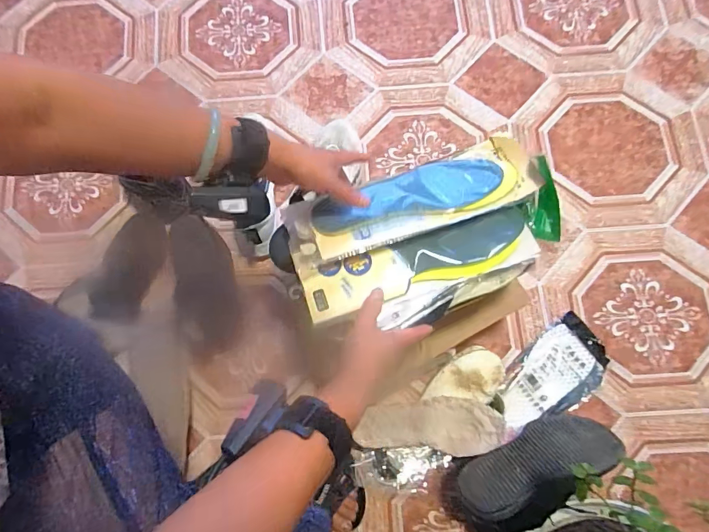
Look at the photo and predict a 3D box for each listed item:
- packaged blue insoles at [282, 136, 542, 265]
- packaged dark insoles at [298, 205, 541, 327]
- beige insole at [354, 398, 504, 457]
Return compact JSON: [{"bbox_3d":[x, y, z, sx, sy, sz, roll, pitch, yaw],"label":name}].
[{"bbox_3d":[0.069,-0.080,0.499,0.299,0.017,0.097,-21,65,-4],"label":"packaged blue insoles"},{"bbox_3d":[0.076,-0.004,0.486,0.277,0.016,0.070,-16,80,-3],"label":"packaged dark insoles"},{"bbox_3d":[0.120,0.252,0.645,0.228,0.014,0.081,1,79,2],"label":"beige insole"}]

